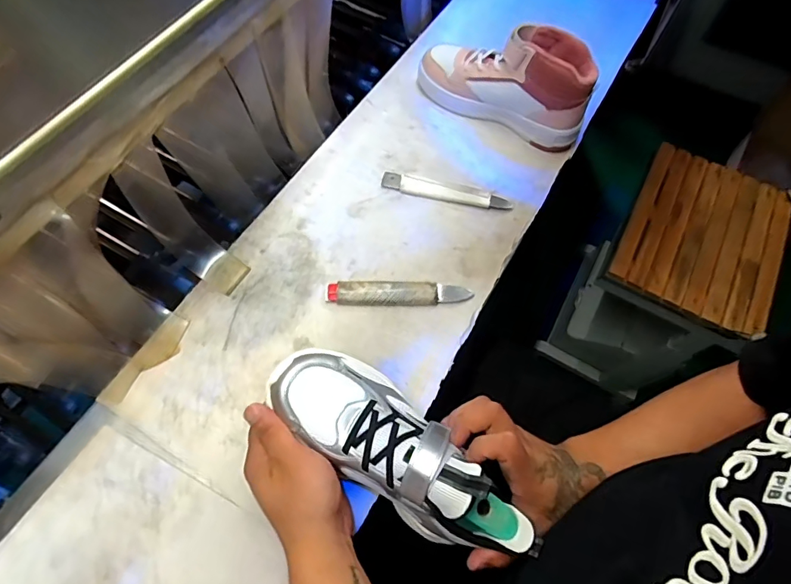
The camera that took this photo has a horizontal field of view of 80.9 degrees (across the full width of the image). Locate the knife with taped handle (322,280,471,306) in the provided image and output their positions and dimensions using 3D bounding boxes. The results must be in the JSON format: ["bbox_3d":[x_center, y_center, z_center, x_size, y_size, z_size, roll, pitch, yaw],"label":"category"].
[{"bbox_3d":[0.004,0.000,0.534,0.164,0.013,0.030,0,64,-1],"label":"knife with taped handle"}]

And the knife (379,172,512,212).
[{"bbox_3d":[0.066,-0.129,0.599,0.167,0.012,0.026,13,65,5],"label":"knife"}]

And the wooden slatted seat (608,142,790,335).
[{"bbox_3d":[0.599,-0.114,0.890,0.269,0.029,0.351,27,66,11],"label":"wooden slatted seat"}]

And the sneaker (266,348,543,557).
[{"bbox_3d":[0.008,0.131,0.393,0.247,0.081,0.087,35,68,11],"label":"sneaker"}]

